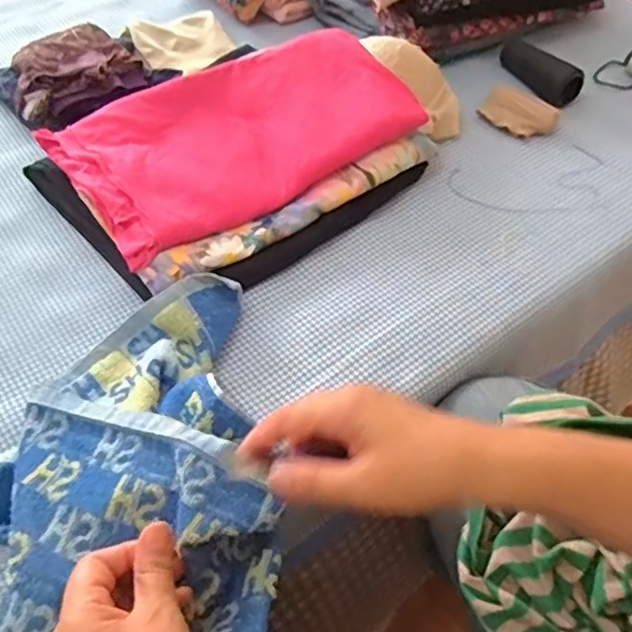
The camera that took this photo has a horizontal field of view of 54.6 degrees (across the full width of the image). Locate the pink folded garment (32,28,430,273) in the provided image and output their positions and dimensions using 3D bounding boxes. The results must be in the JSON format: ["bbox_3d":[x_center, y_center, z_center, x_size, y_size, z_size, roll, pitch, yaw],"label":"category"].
[{"bbox_3d":[-0.074,-0.177,0.585,0.315,0.052,0.182,-30,58,-20],"label":"pink folded garment"}]

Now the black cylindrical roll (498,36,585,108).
[{"bbox_3d":[0.254,-0.284,0.702,0.038,0.032,0.112,-27,57,-17],"label":"black cylindrical roll"}]

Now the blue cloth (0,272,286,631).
[{"bbox_3d":[-0.117,0.165,0.385,0.198,0.083,0.438,3,63,4],"label":"blue cloth"}]

